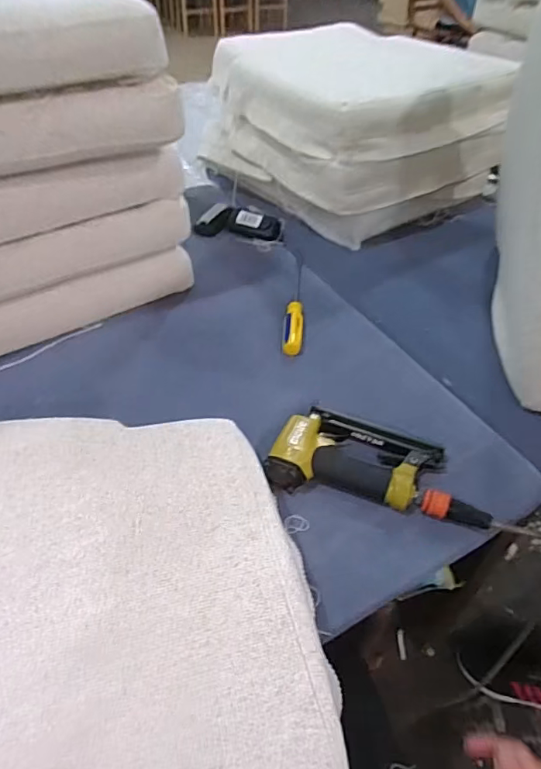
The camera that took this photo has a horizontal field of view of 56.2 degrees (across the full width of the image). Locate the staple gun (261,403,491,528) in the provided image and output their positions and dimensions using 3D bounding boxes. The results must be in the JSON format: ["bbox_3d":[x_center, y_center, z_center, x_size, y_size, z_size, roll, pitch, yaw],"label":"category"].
[{"bbox_3d":[0.129,0.093,0.625,0.256,0.041,0.135,9,47,6],"label":"staple gun"}]

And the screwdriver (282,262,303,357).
[{"bbox_3d":[0.042,-0.149,0.869,0.031,0.024,0.267,4,47,2],"label":"screwdriver"}]

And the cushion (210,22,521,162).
[{"bbox_3d":[0.190,-0.617,1.049,0.484,0.106,0.466,-20,50,-19],"label":"cushion"}]

